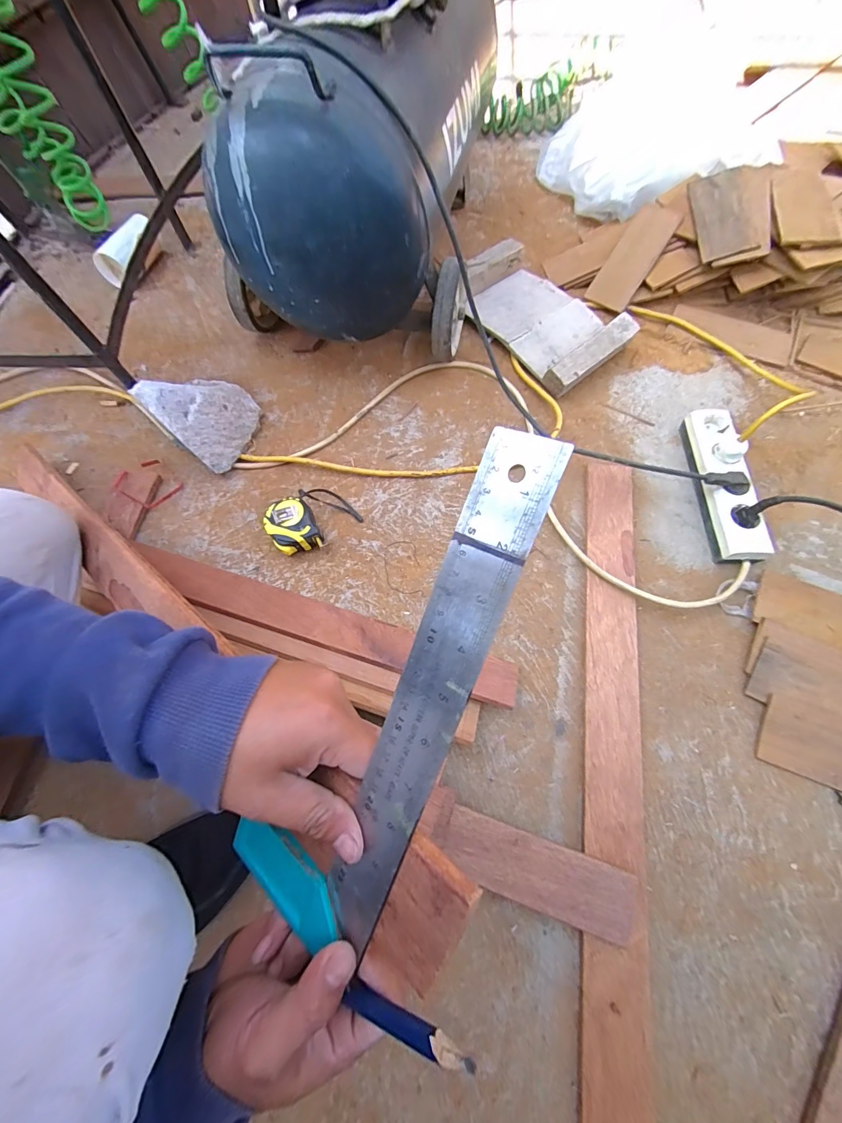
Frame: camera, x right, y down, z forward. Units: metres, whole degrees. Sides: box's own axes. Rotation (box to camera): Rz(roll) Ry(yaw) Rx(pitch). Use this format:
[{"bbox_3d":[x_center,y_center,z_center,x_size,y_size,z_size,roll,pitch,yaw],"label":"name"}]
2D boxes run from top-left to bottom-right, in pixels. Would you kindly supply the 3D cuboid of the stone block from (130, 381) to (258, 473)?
[{"bbox_3d":[-0.331,-0.233,0.648,0.137,0.101,0.135,40,75,15],"label":"stone block"}]

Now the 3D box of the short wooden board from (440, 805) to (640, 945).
[{"bbox_3d":[0.124,0.333,0.435,0.203,0.011,0.069,17,70,7],"label":"short wooden board"}]

